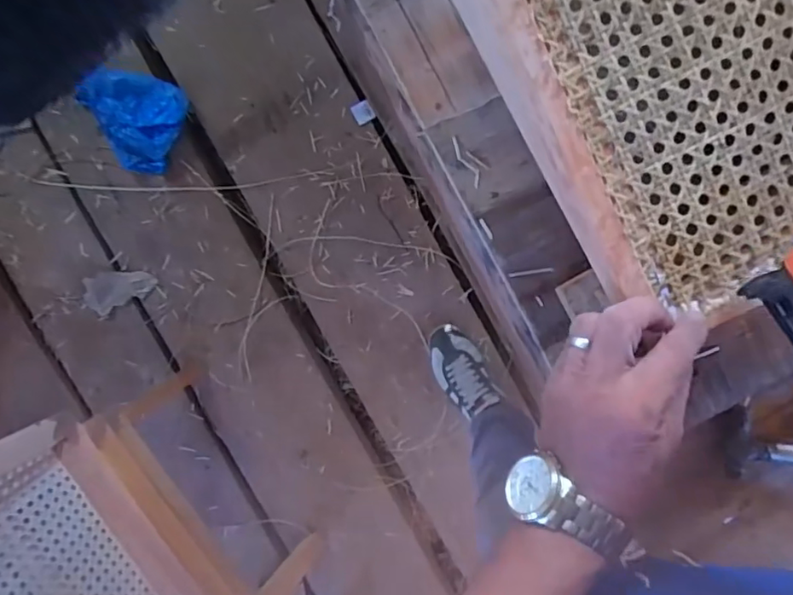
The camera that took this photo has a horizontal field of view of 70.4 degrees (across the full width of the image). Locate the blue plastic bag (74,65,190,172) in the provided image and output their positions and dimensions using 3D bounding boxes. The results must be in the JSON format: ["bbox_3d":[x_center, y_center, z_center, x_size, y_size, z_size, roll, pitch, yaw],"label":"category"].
[{"bbox_3d":[-0.561,-0.381,1.161,0.237,0.050,0.194,30,97,-4],"label":"blue plastic bag"}]

